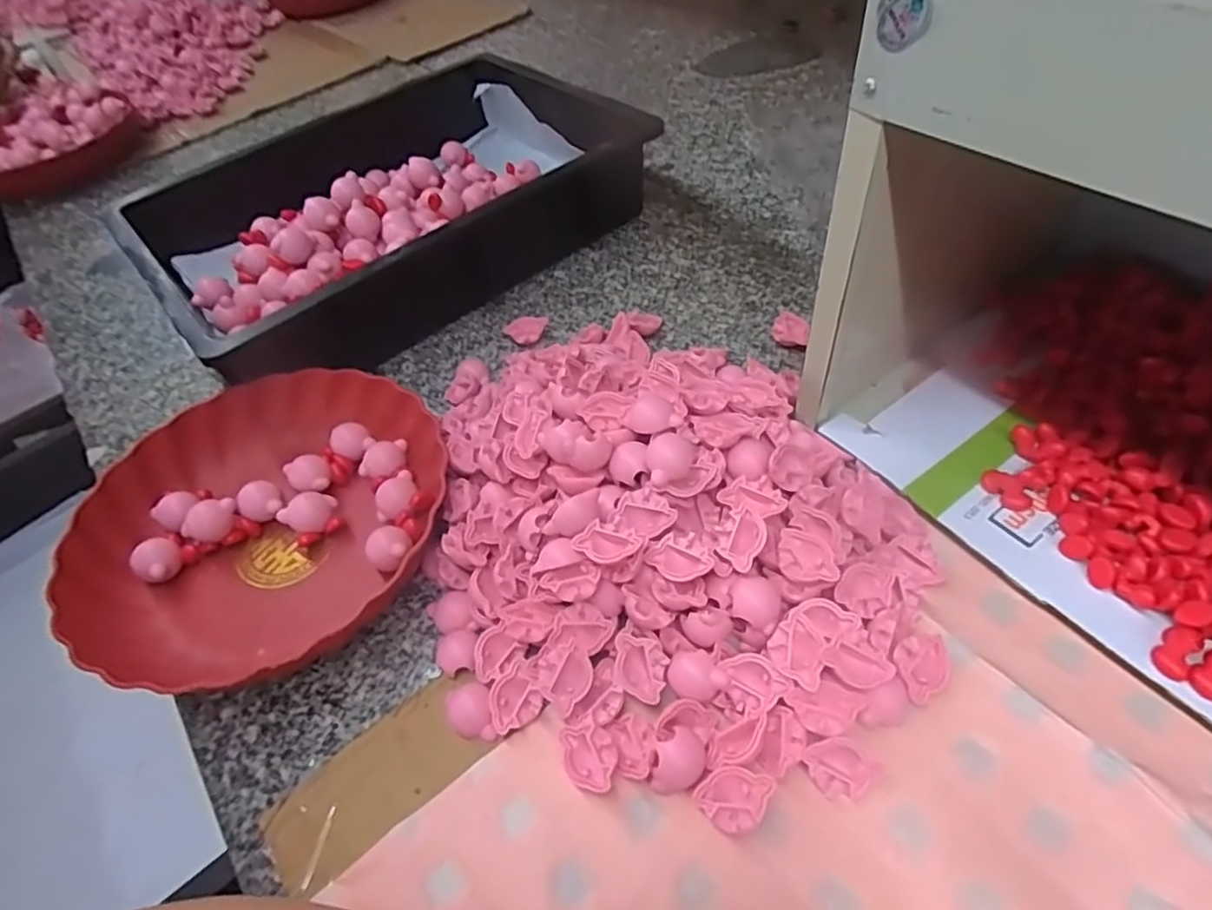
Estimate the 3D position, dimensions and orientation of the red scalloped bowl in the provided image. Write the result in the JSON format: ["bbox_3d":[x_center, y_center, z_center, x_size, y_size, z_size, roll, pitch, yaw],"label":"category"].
[{"bbox_3d":[-0.222,0.042,0.452,0.234,0.049,0.230,-3,50,3],"label":"red scalloped bowl"}]

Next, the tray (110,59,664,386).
[{"bbox_3d":[-0.204,-0.239,0.645,0.427,0.088,0.291,-36,56,-22],"label":"tray"}]

